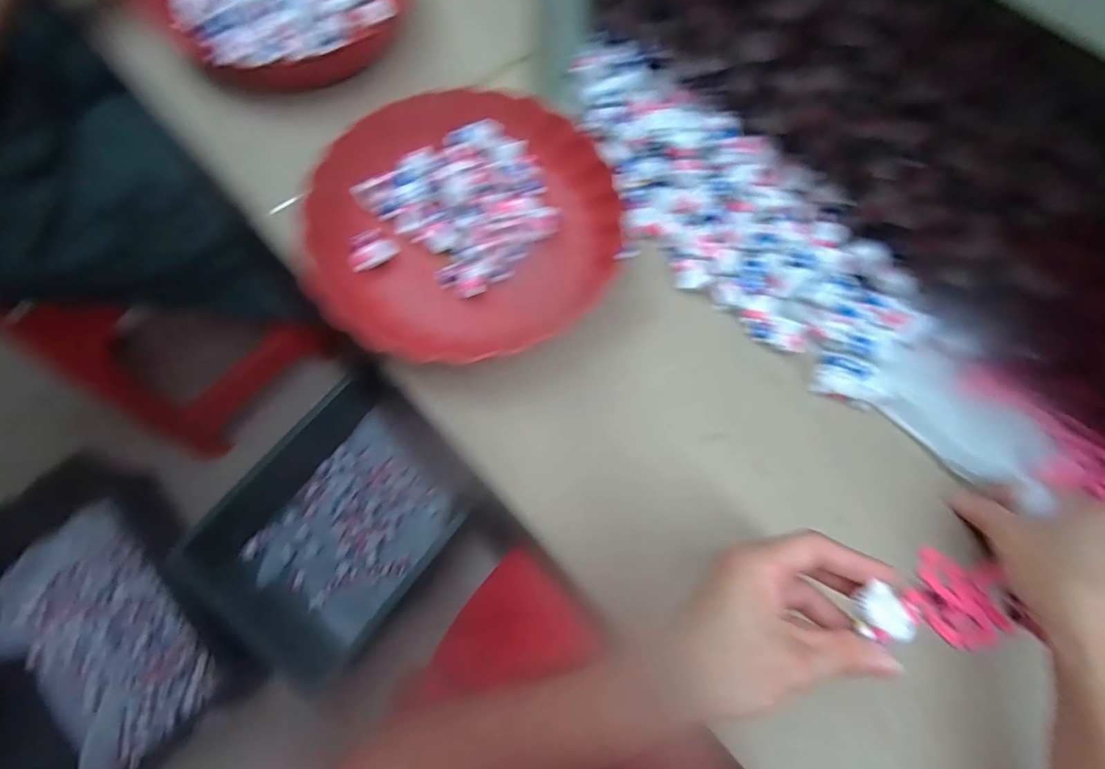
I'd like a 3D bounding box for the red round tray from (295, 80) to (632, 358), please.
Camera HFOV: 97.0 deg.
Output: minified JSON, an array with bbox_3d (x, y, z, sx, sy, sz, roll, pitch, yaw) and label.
[{"bbox_3d":[-0.065,-0.135,0.406,0.236,0.061,0.242,1,71,-2],"label":"red round tray"}]

